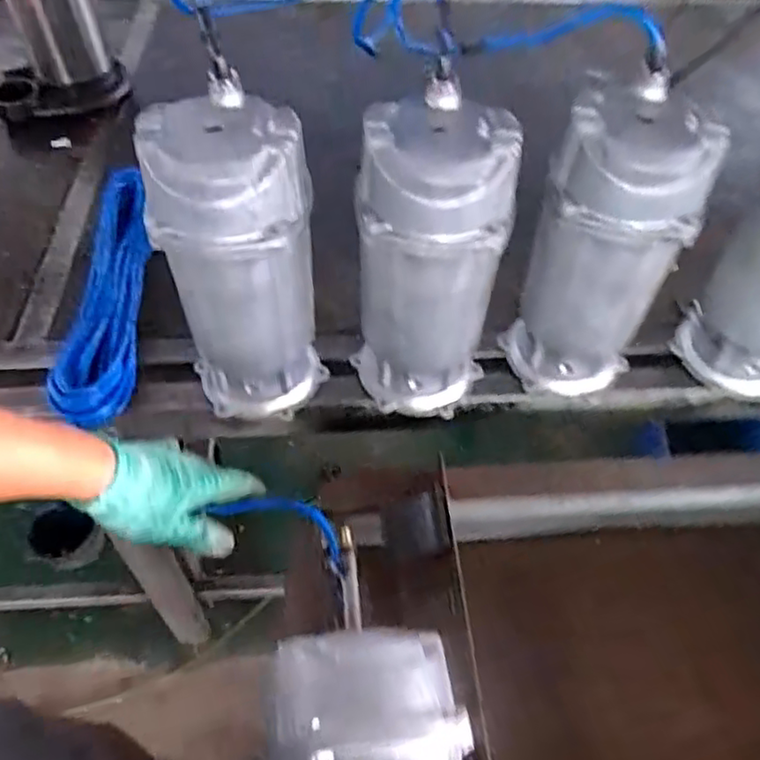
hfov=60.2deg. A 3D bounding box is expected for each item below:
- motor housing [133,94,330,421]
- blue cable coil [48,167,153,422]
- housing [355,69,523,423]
[{"bbox_3d":[-0.125,-0.089,0.603,0.127,0.298,0.113,-9,53,-9],"label":"motor housing"},{"bbox_3d":[-0.308,-0.102,0.755,0.072,0.070,0.365,-3,52,-4],"label":"blue cable coil"},{"bbox_3d":[0.044,-0.097,0.615,0.126,0.293,0.108,5,52,2],"label":"housing"}]

